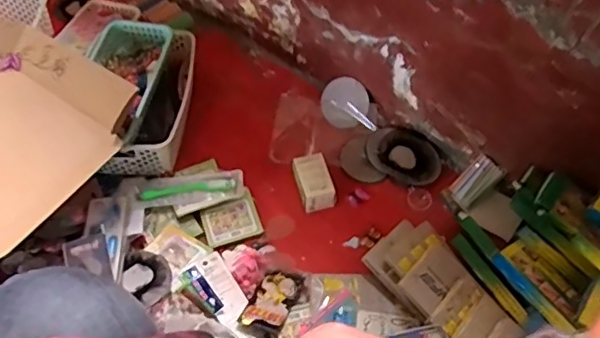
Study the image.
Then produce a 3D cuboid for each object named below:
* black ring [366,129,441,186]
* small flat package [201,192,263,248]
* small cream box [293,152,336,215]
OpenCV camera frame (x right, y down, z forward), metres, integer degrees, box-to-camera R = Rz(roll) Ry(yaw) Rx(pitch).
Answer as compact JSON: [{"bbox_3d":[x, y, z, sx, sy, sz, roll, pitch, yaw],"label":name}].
[{"bbox_3d":[0.184,-0.025,0.984,0.127,0.032,0.098,38,64,24],"label":"black ring"},{"bbox_3d":[-0.113,0.087,0.930,0.093,0.011,0.077,-17,56,-11],"label":"small flat package"},{"bbox_3d":[0.022,0.023,0.945,0.054,0.050,0.087,-15,56,-9],"label":"small cream box"}]

